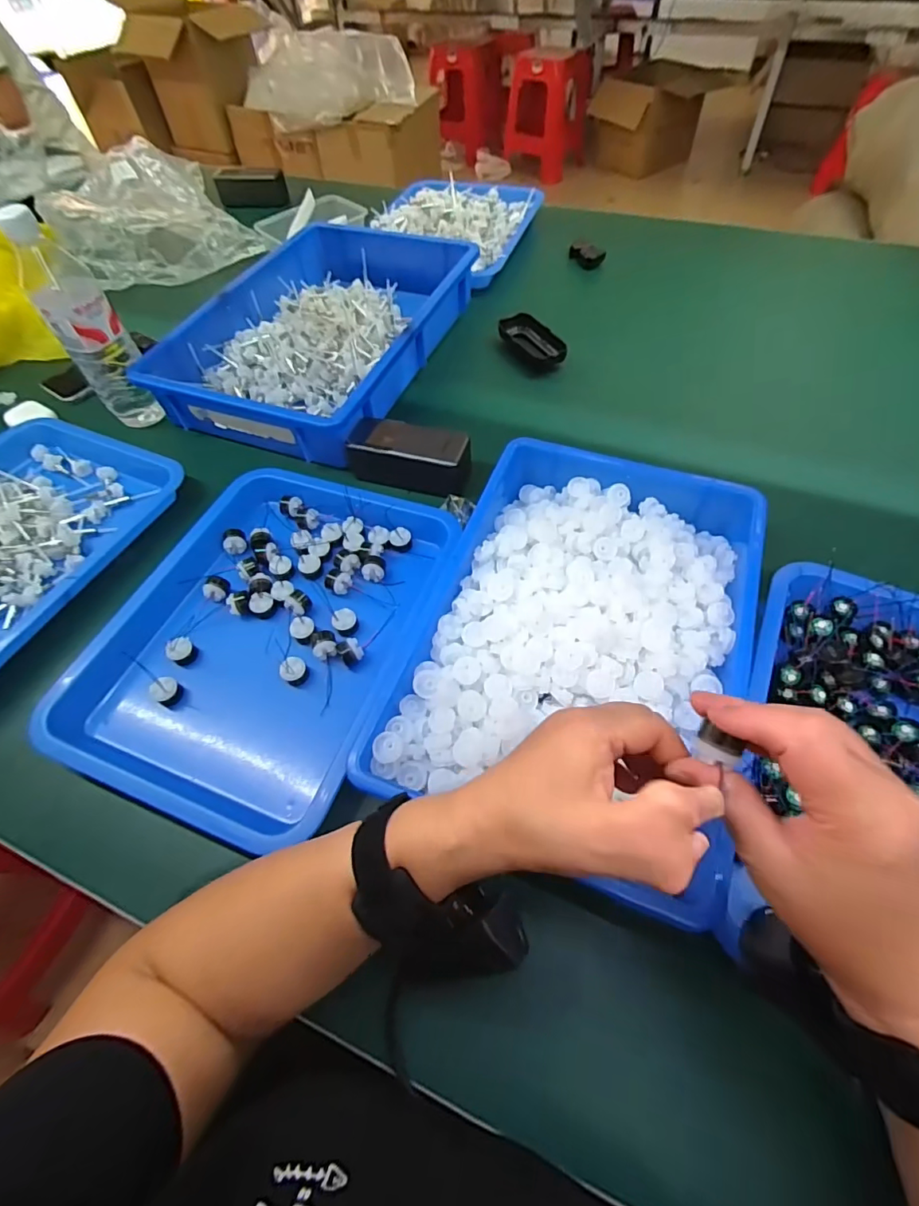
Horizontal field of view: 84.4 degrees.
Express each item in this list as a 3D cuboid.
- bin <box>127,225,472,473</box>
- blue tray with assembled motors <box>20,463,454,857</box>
[{"bbox_3d":[-0.183,-0.381,0.693,0.298,0.058,0.430,16,60,13],"label":"bin"},{"bbox_3d":[-0.168,0.017,0.457,0.287,0.058,0.322,17,60,13],"label":"blue tray with assembled motors"}]

